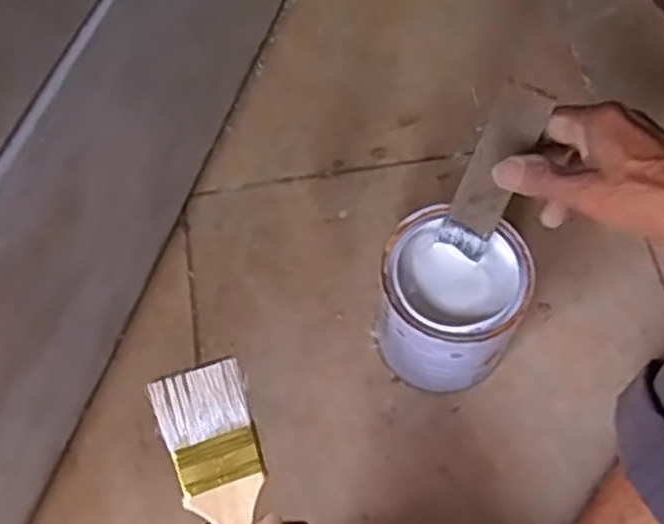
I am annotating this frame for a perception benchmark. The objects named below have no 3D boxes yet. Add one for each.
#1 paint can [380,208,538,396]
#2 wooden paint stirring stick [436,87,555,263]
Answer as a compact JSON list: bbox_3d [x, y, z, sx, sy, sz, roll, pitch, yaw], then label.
[{"bbox_3d":[0.086,0.038,0.550,0.100,0.120,0.100,-1,64,2],"label":"paint can"},{"bbox_3d":[0.107,-0.059,0.483,0.034,0.124,0.010,31,39,15],"label":"wooden paint stirring stick"}]

